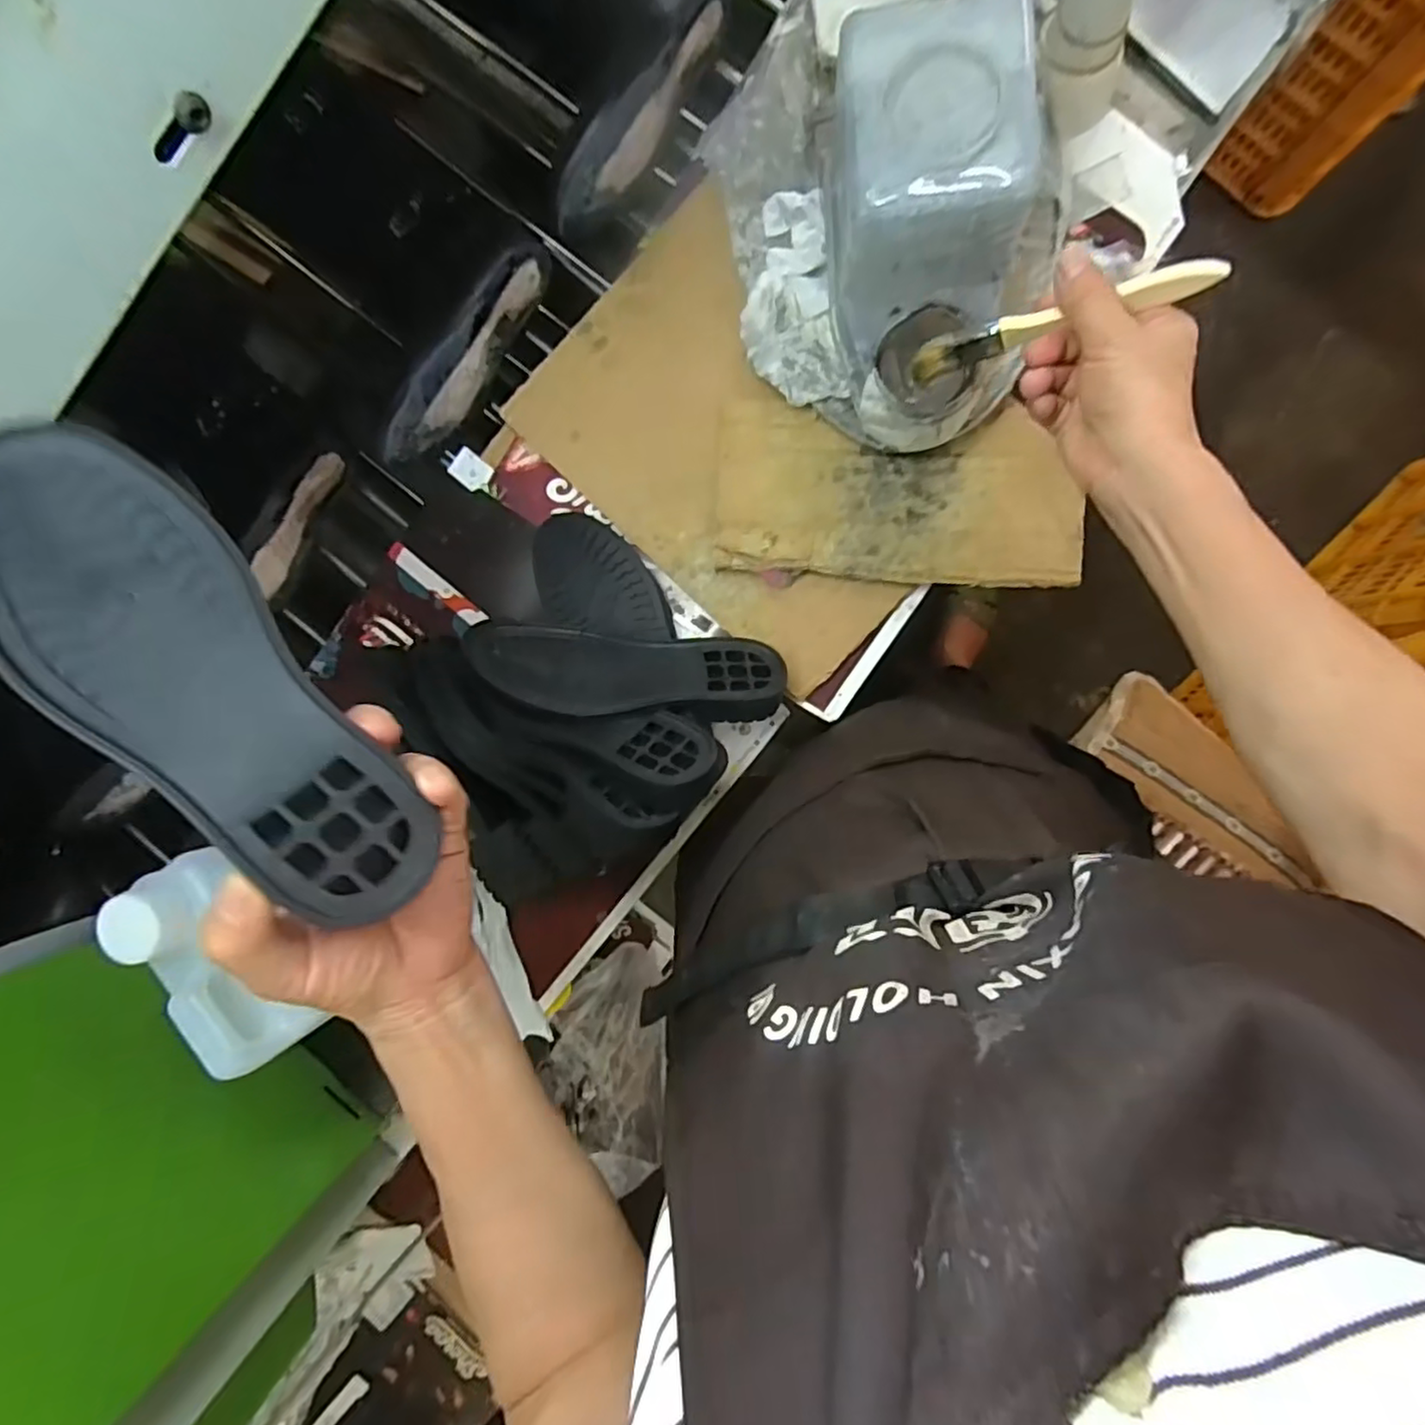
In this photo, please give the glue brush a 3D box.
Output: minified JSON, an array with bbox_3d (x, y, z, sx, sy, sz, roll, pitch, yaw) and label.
[{"bbox_3d":[0.187,-0.214,0.376,0.151,0.023,0.015,-4,92,33],"label":"glue brush"}]

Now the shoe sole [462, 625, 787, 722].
[{"bbox_3d":[-0.057,-0.027,0.478,0.213,0.023,0.068,2,56,-4],"label":"shoe sole"}]

